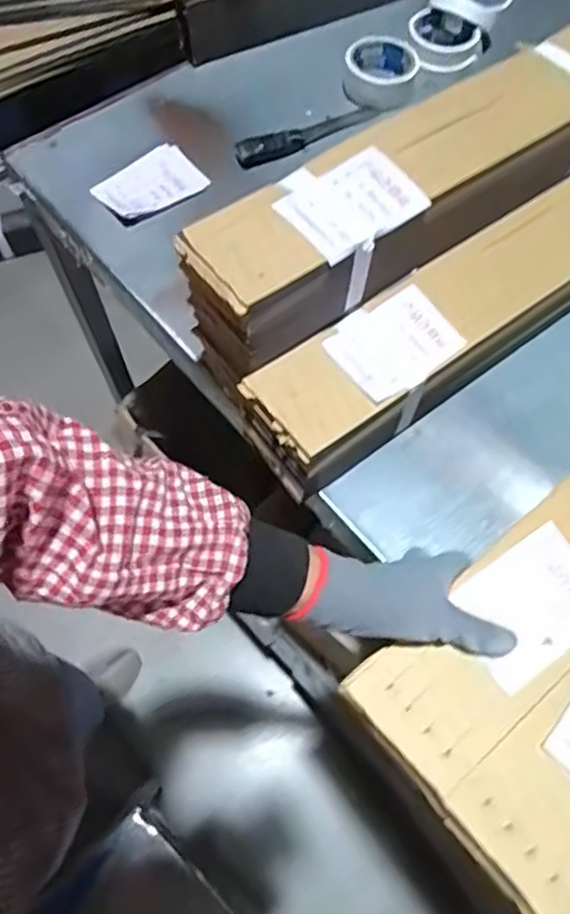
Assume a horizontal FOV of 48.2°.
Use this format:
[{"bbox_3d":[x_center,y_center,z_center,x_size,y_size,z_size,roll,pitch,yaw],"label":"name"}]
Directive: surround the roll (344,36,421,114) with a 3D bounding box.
[{"bbox_3d":[0.124,-0.502,0.835,0.091,0.041,0.098,0,64,-1],"label":"roll"}]

